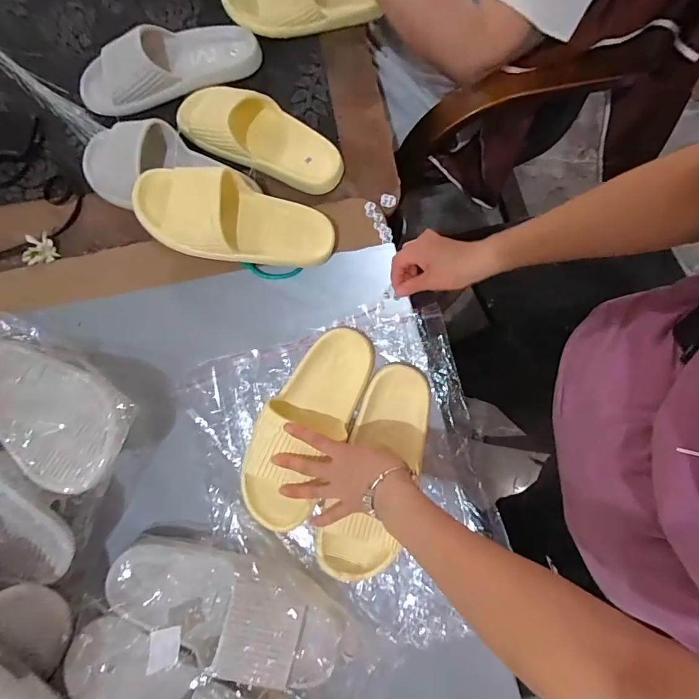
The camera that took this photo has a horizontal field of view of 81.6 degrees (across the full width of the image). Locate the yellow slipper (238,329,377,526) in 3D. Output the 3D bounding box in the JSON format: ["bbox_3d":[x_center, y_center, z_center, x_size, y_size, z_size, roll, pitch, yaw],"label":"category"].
[{"bbox_3d":[-0.050,0.089,0.491,0.098,0.046,0.250,28,79,4],"label":"yellow slipper"}]

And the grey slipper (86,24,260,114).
[{"bbox_3d":[-0.270,-0.428,0.595,0.272,0.063,0.109,-17,80,-4],"label":"grey slipper"}]

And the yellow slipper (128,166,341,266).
[{"bbox_3d":[-0.144,-0.156,0.517,0.250,0.088,0.095,11,79,1],"label":"yellow slipper"}]

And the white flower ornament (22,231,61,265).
[{"bbox_3d":[-0.427,-0.137,0.554,0.040,0.014,0.044,0,79,-1],"label":"white flower ornament"}]

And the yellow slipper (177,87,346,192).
[{"bbox_3d":[-0.120,-0.301,0.567,0.243,0.057,0.098,27,80,4],"label":"yellow slipper"}]

